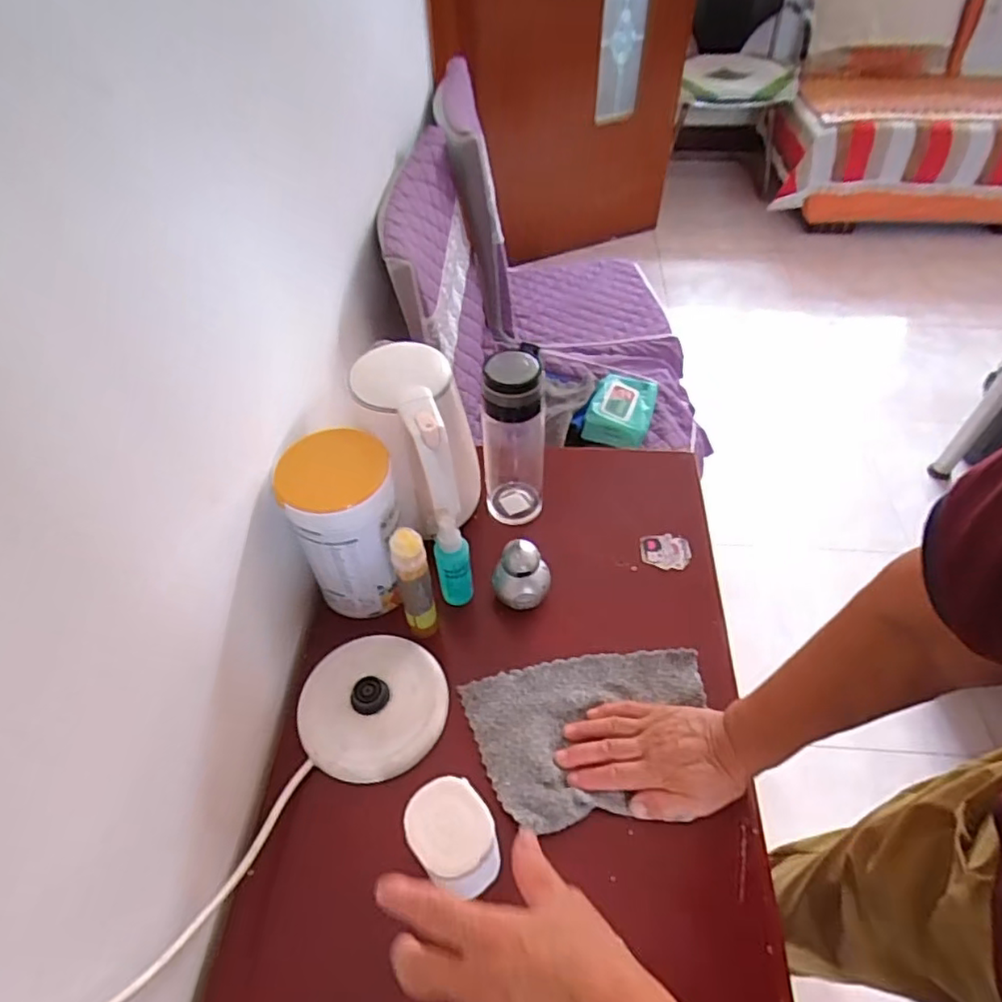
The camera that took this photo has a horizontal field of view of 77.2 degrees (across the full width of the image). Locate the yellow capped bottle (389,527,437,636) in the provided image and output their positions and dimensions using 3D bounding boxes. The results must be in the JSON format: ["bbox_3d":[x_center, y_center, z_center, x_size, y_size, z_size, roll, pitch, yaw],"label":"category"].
[{"bbox_3d":[-0.083,0.084,0.613,0.031,0.159,0.025,-7,50,-5],"label":"yellow capped bottle"}]

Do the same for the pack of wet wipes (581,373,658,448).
[{"bbox_3d":[0.246,-0.190,1.273,0.122,0.050,0.201,15,51,13],"label":"pack of wet wipes"}]

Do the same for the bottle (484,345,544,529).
[{"bbox_3d":[0.015,-0.071,0.711,0.067,0.220,0.076,-2,49,-1],"label":"bottle"}]

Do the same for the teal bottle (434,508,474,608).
[{"bbox_3d":[-0.050,0.061,0.662,0.036,0.127,0.033,-7,50,-4],"label":"teal bottle"}]

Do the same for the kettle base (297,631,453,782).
[{"bbox_3d":[-0.122,0.195,0.612,0.135,0.027,0.139,-1,49,1],"label":"kettle base"}]

